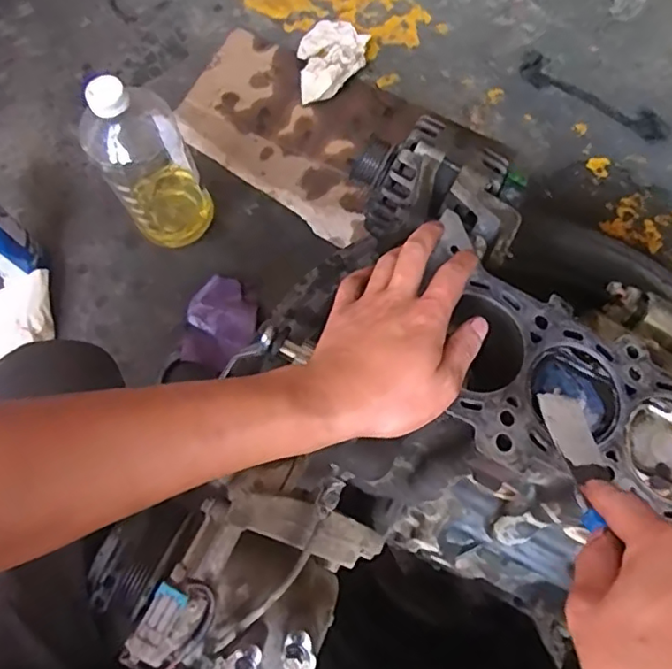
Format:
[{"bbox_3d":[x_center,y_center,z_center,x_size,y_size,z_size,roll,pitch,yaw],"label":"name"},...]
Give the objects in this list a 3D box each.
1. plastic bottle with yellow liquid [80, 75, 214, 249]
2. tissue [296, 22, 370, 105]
[{"bbox_3d":[-0.234,-0.212,0.729,0.110,0.254,0.108,-27,76,-9],"label":"plastic bottle with yellow liquid"},{"bbox_3d":[-0.009,-0.426,0.916,0.099,0.026,0.154,9,73,2],"label":"tissue"}]

